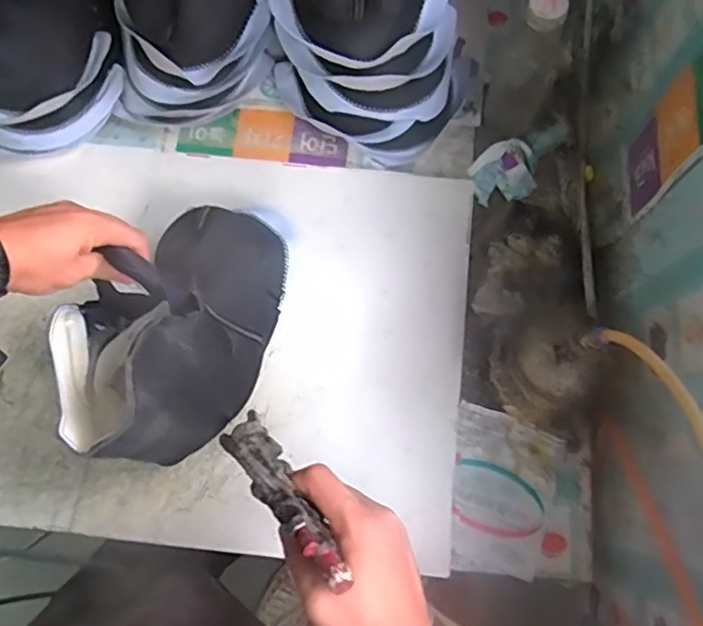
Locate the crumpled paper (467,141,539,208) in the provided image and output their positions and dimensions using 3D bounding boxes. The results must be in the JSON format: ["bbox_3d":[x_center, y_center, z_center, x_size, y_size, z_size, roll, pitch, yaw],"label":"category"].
[{"bbox_3d":[0.183,-0.170,0.760,0.071,0.048,0.054,-18,74,-6],"label":"crumpled paper"}]

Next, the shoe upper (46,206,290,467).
[{"bbox_3d":[-0.175,0.002,0.606,0.173,0.137,0.273,16,74,5],"label":"shoe upper"}]

